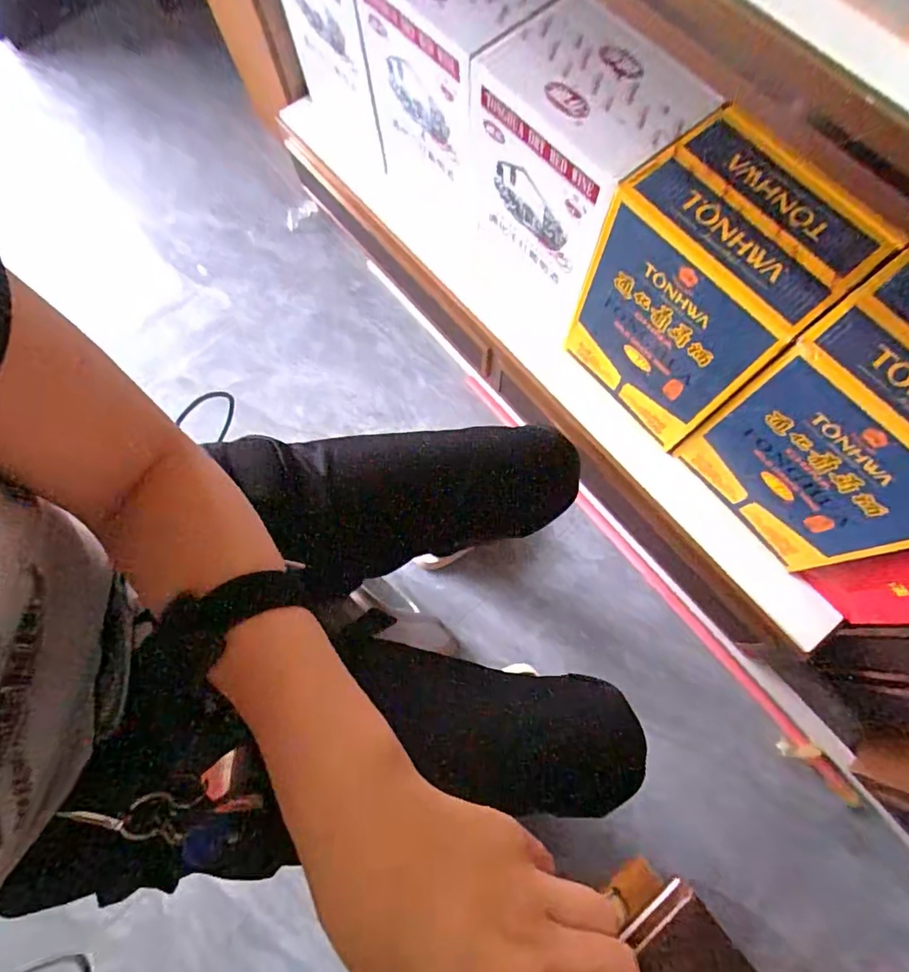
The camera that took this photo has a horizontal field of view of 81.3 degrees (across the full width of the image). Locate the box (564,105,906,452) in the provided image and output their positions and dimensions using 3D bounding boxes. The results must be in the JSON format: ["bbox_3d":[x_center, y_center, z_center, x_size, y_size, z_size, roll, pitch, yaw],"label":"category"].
[{"bbox_3d":[0.308,-0.236,0.689,0.172,0.303,0.242,-36,77,-7],"label":"box"}]

